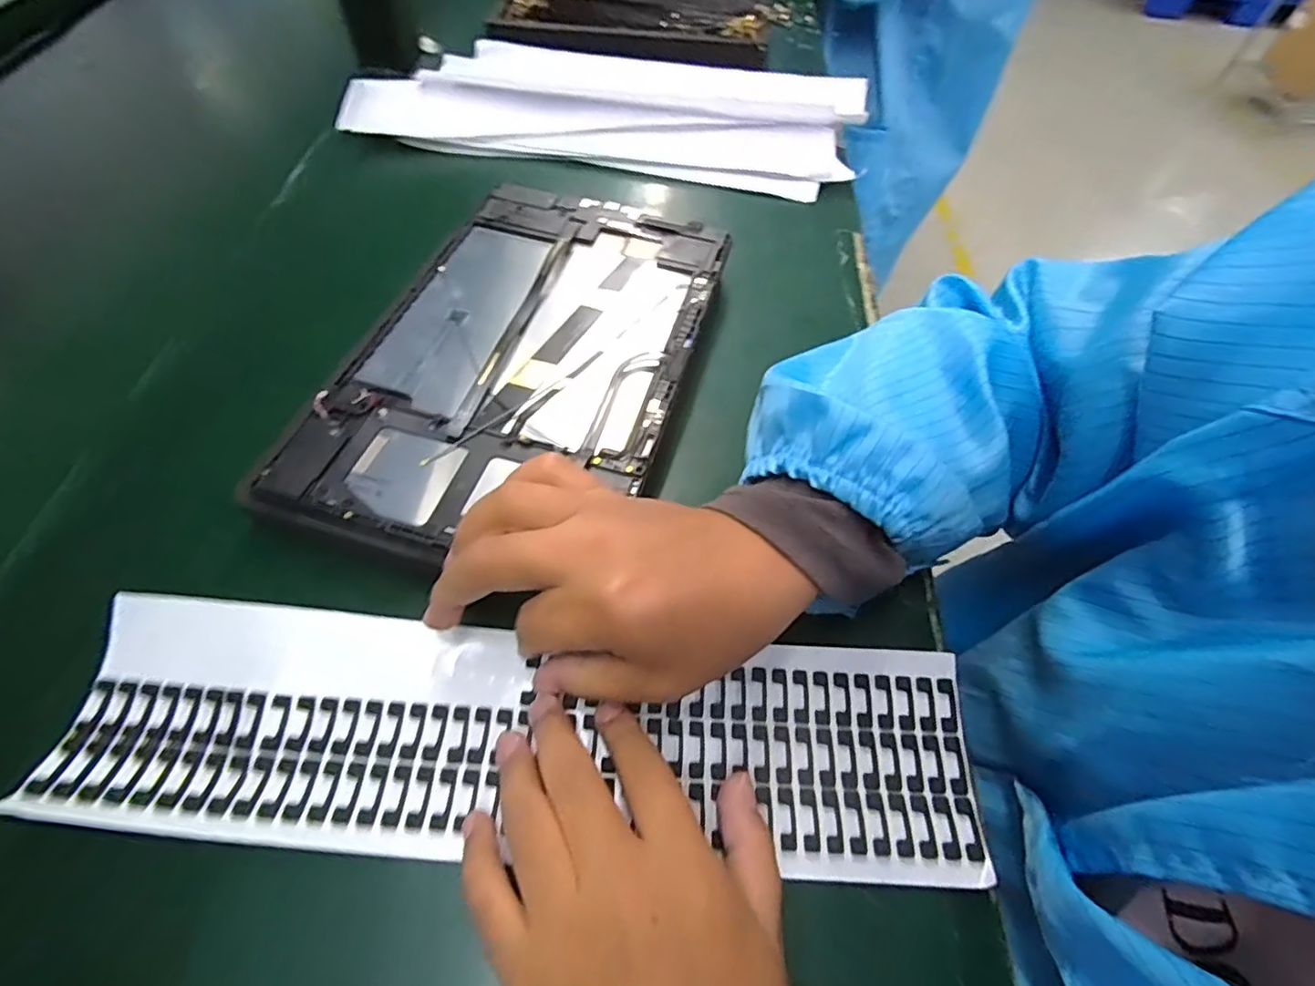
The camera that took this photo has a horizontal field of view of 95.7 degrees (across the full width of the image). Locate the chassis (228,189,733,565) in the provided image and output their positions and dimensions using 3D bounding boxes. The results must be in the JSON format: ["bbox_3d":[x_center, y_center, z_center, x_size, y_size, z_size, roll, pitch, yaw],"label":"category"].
[{"bbox_3d":[-0.062,-0.067,0.303,0.149,0.030,0.240,16,57,6],"label":"chassis"}]

